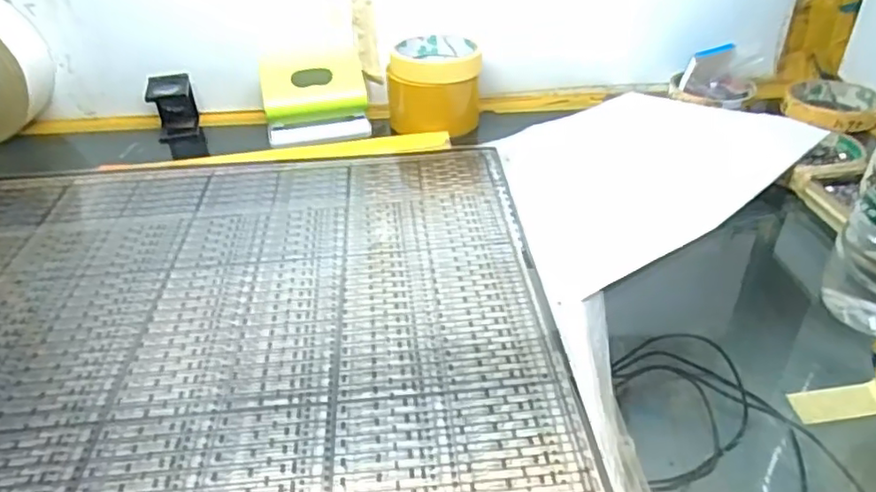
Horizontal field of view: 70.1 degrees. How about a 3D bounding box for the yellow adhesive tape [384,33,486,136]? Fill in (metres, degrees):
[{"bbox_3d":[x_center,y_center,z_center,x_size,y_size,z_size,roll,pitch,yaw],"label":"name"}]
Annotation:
[{"bbox_3d":[-0.005,-0.162,0.622,0.089,0.068,0.086,-4,35,-2],"label":"yellow adhesive tape"}]

